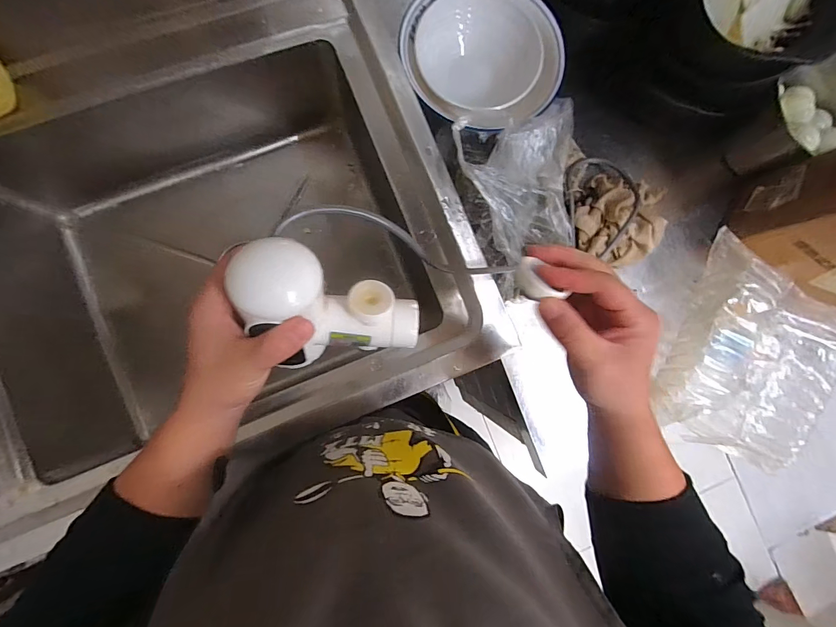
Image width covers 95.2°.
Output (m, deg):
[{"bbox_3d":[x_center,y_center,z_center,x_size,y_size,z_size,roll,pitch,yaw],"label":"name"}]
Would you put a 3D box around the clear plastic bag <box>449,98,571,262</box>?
[{"bbox_3d":[0.140,-0.175,0.497,0.169,0.078,0.184,-16,86,-6],"label":"clear plastic bag"}]

